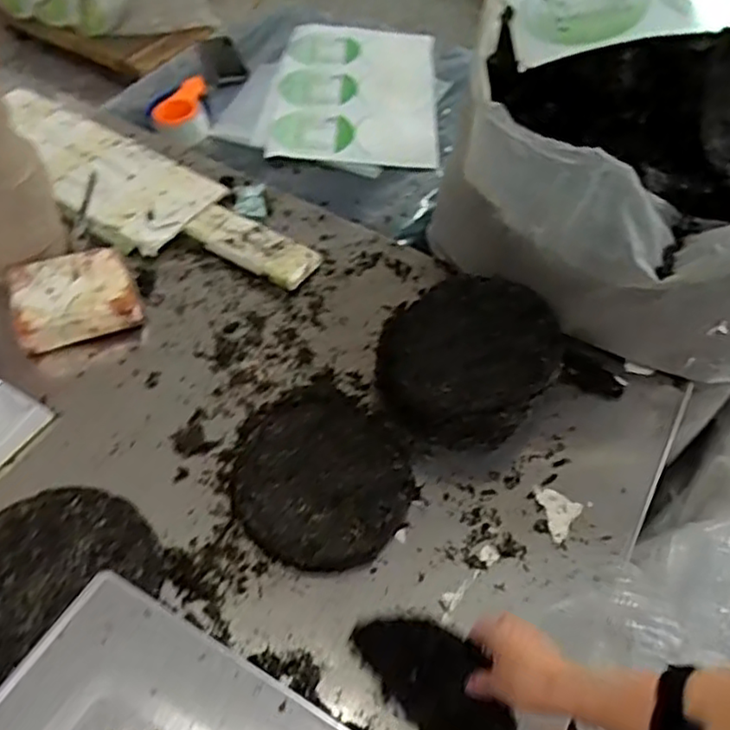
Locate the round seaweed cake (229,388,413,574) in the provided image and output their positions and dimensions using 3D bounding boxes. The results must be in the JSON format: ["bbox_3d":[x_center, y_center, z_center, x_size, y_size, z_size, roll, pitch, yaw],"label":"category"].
[{"bbox_3d":[-0.051,0.119,0.794,0.193,0.027,0.232,-7,50,-8],"label":"round seaweed cake"}]

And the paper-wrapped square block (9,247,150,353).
[{"bbox_3d":[-0.379,-0.088,0.908,0.152,0.068,0.121,-16,54,-18],"label":"paper-wrapped square block"}]

